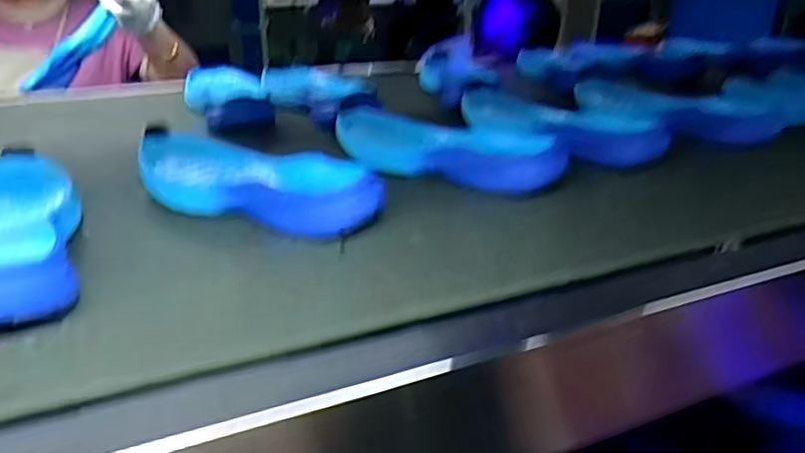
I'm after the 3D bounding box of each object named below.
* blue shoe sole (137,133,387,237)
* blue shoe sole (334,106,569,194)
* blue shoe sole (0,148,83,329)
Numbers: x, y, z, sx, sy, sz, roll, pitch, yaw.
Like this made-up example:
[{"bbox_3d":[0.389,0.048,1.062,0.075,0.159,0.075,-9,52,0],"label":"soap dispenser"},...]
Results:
[{"bbox_3d":[-0.128,-0.043,0.566,0.246,0.040,0.084,13,27,24],"label":"blue shoe sole"},{"bbox_3d":[0.033,-0.082,0.645,0.256,0.044,0.067,16,29,29],"label":"blue shoe sole"},{"bbox_3d":[-0.283,0.002,0.470,0.091,0.032,0.258,-9,27,-21],"label":"blue shoe sole"}]

